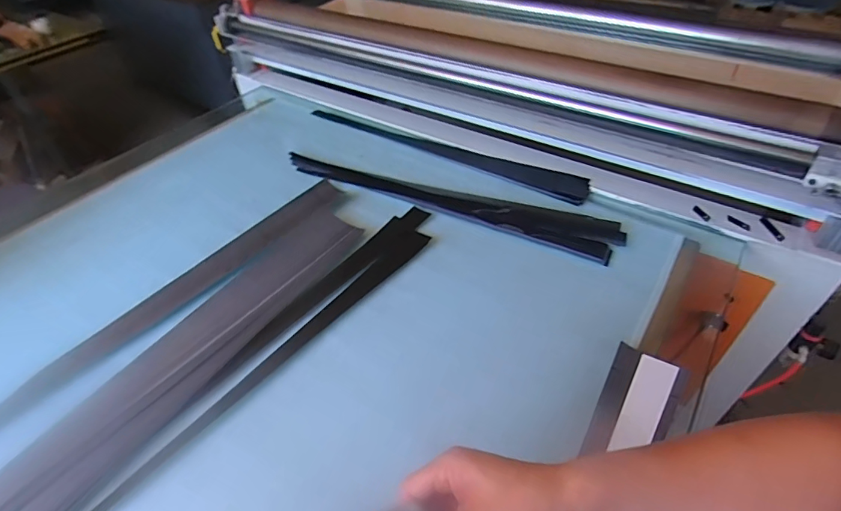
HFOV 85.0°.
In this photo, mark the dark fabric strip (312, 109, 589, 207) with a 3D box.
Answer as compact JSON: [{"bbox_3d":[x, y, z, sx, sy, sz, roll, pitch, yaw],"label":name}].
[{"bbox_3d":[0.040,-0.274,1.129,0.755,0.008,0.082,26,52,26],"label":"dark fabric strip"}]

